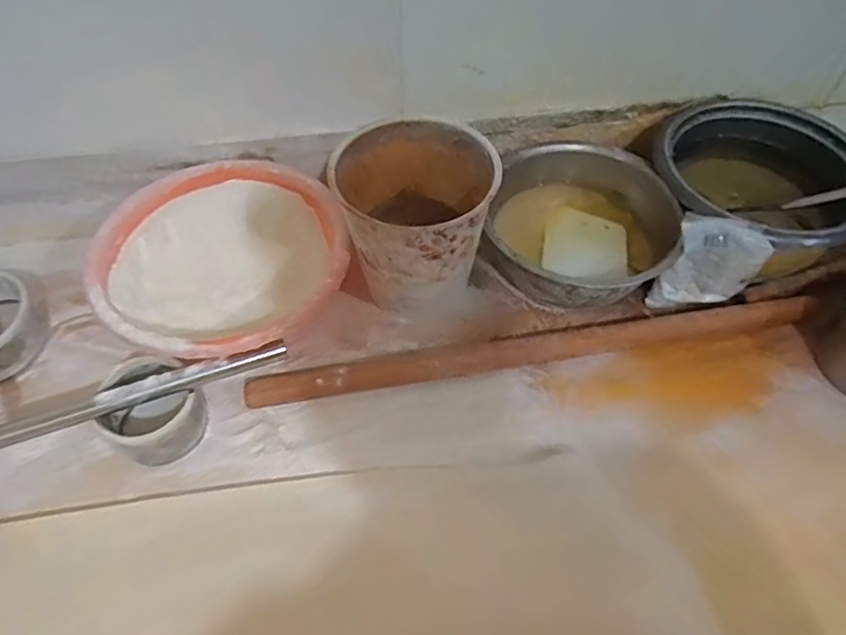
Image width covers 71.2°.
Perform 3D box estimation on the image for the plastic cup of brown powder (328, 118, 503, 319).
[{"bbox_3d":[-0.009,-0.116,0.684,0.166,0.163,0.166,0,55,0],"label":"plastic cup of brown powder"}]

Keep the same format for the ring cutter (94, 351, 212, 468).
[{"bbox_3d":[-0.280,0.099,0.625,0.105,0.070,0.106,0,55,0],"label":"ring cutter"}]

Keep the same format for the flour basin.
[{"bbox_3d":[-0.231,-0.053,0.703,0.264,0.108,0.273,0,55,0],"label":"flour basin"}]

